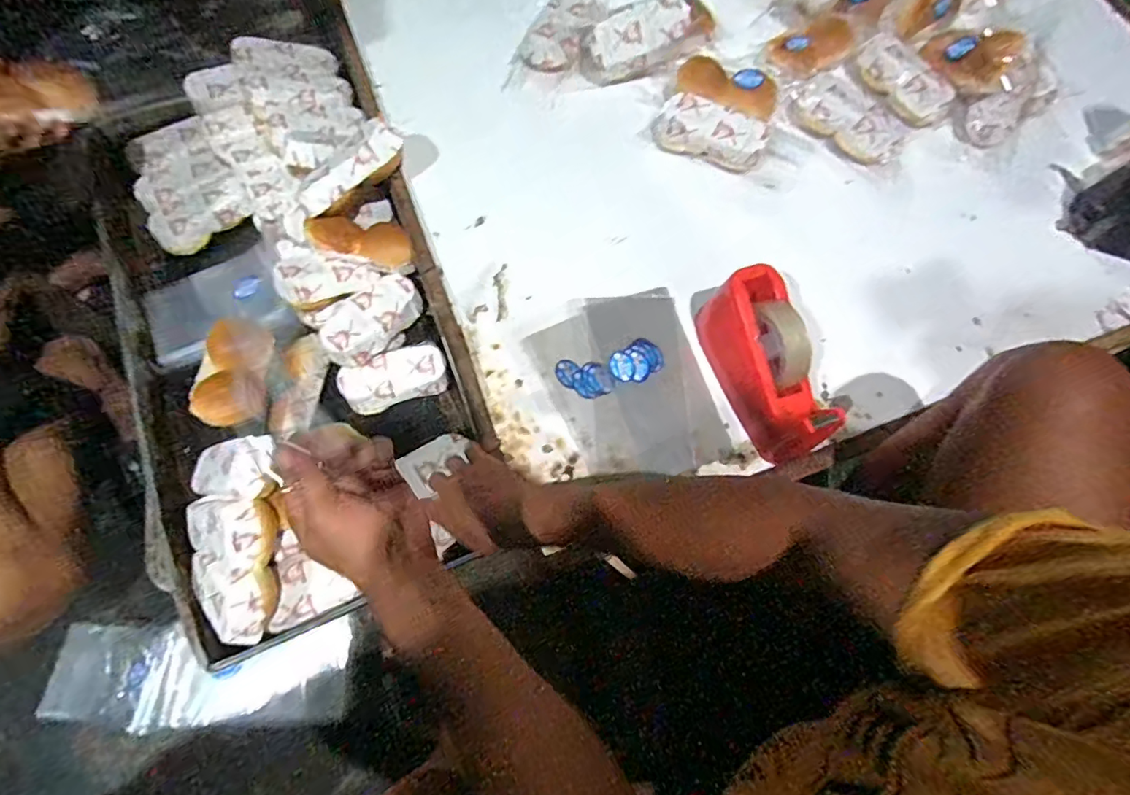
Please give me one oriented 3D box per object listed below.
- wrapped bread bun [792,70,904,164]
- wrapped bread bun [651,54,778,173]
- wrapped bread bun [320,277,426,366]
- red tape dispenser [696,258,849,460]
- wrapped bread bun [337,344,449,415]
[{"bbox_3d":[0.381,-0.376,0.734,0.151,0.044,0.080,41,73,13],"label":"wrapped bread bun"},{"bbox_3d":[0.207,-0.385,0.736,0.148,0.051,0.138,19,69,6],"label":"wrapped bread bun"},{"bbox_3d":[-0.245,-0.097,0.698,0.076,0.056,0.137,39,72,11],"label":"wrapped bread bun"},{"bbox_3d":[0.221,-0.032,0.593,0.073,0.106,0.188,-18,70,-8],"label":"red tape dispenser"},{"bbox_3d":[-0.221,-0.024,0.712,0.129,0.037,0.066,-19,93,-13],"label":"wrapped bread bun"}]

